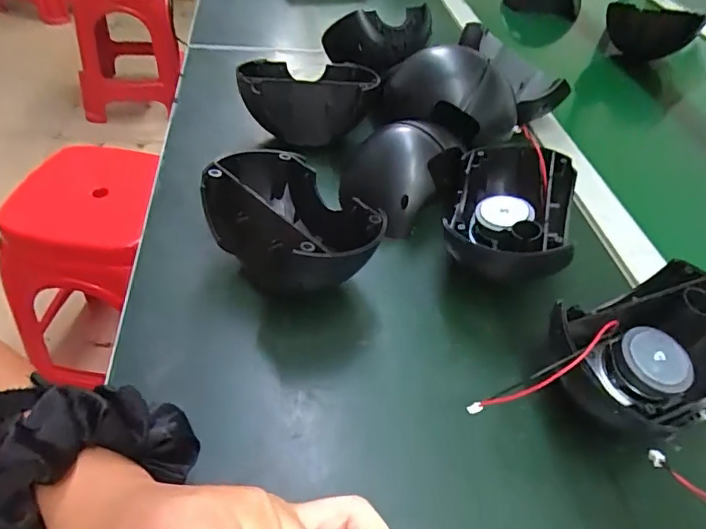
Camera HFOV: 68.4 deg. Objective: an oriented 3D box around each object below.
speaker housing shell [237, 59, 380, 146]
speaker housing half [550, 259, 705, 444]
[{"bbox_3d":[-0.044,-0.162,0.502,0.125,0.055,0.085,-8,47,-15],"label":"speaker housing shell"},{"bbox_3d":[0.190,0.062,0.335,0.115,0.074,0.097,-4,46,-12],"label":"speaker housing half"}]

